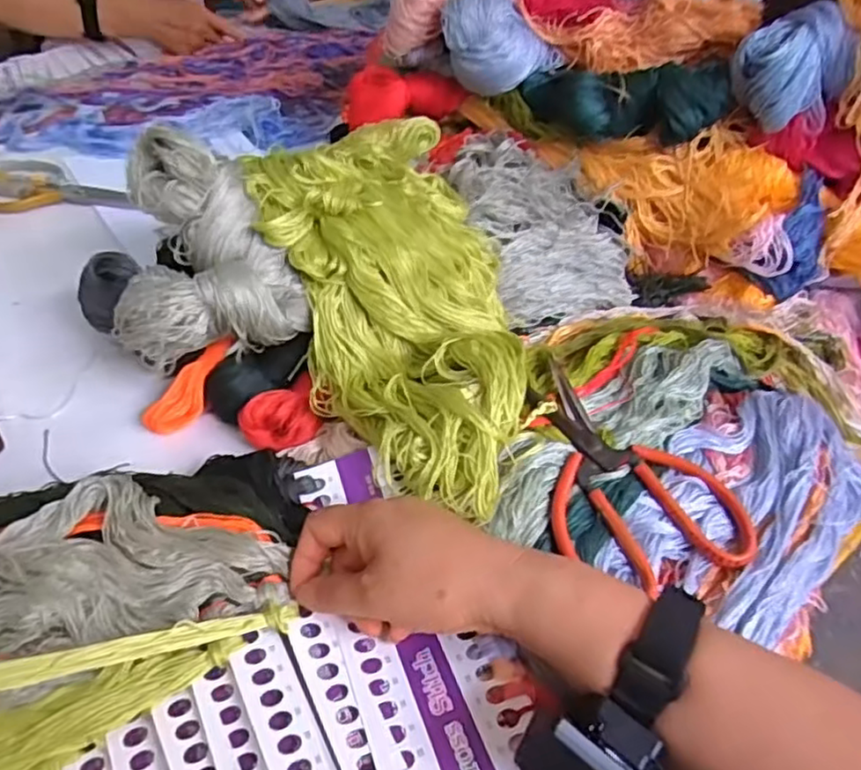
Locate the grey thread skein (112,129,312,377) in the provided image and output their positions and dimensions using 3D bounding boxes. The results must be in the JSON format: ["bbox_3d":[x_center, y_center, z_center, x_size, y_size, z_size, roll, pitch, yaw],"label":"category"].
[{"bbox_3d":[-0.184,-0.109,0.519,0.134,0.109,0.156,-16,49,-18],"label":"grey thread skein"}]

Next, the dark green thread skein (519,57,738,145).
[{"bbox_3d":[0.186,-0.280,0.657,0.201,0.066,0.074,18,48,14],"label":"dark green thread skein"}]

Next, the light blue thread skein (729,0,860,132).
[{"bbox_3d":[0.323,-0.287,0.604,0.061,0.086,0.083,-20,50,-21],"label":"light blue thread skein"}]

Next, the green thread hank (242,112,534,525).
[{"bbox_3d":[-0.024,-0.068,0.523,0.186,0.081,0.368,-11,61,-14],"label":"green thread hank"}]

